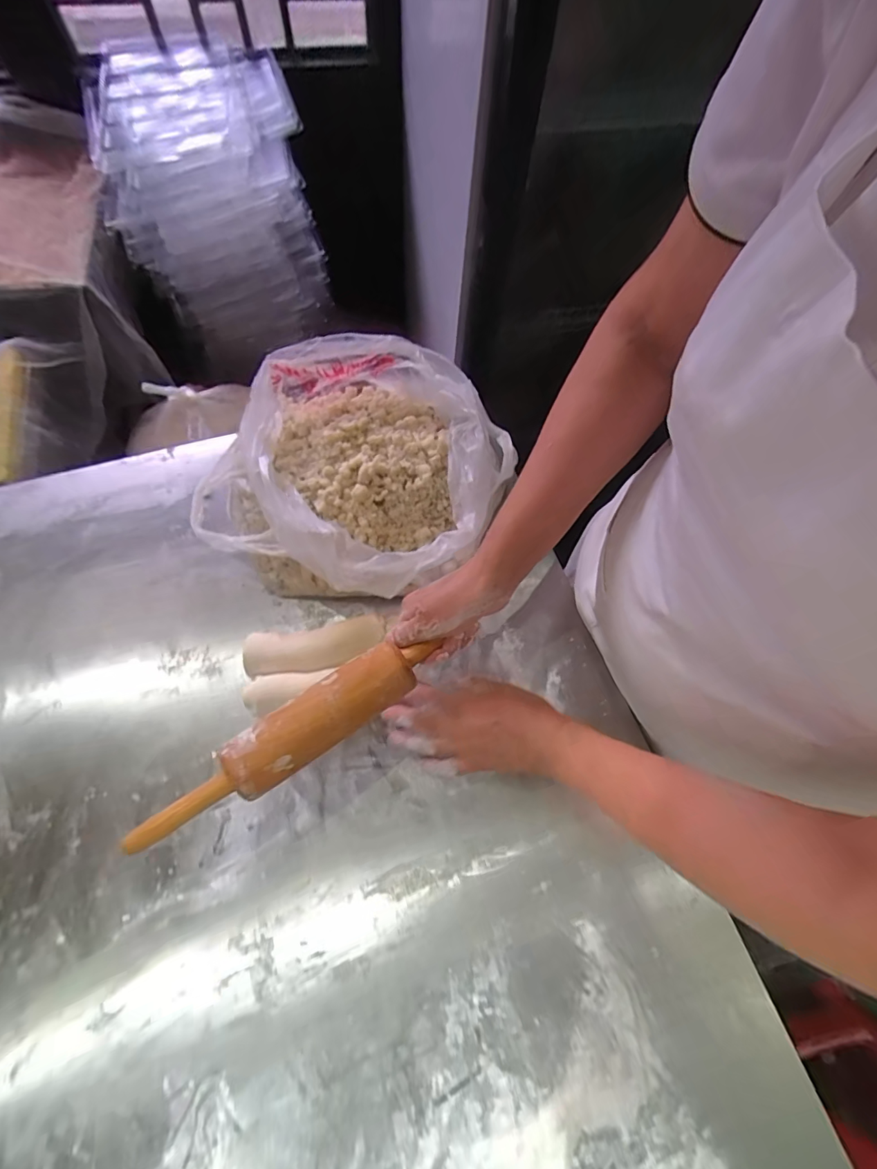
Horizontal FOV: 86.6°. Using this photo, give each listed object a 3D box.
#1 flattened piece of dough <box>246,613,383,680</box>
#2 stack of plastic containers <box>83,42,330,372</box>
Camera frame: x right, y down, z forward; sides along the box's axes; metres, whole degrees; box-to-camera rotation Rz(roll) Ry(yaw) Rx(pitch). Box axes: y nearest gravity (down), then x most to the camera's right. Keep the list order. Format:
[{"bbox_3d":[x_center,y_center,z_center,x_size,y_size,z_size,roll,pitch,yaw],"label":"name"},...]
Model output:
[{"bbox_3d":[-0.135,0.073,0.525,0.152,0.042,0.053,-10,69,-7],"label":"flattened piece of dough"},{"bbox_3d":[-0.382,-0.634,0.829,0.310,0.329,0.259,-18,70,-10],"label":"stack of plastic containers"}]

